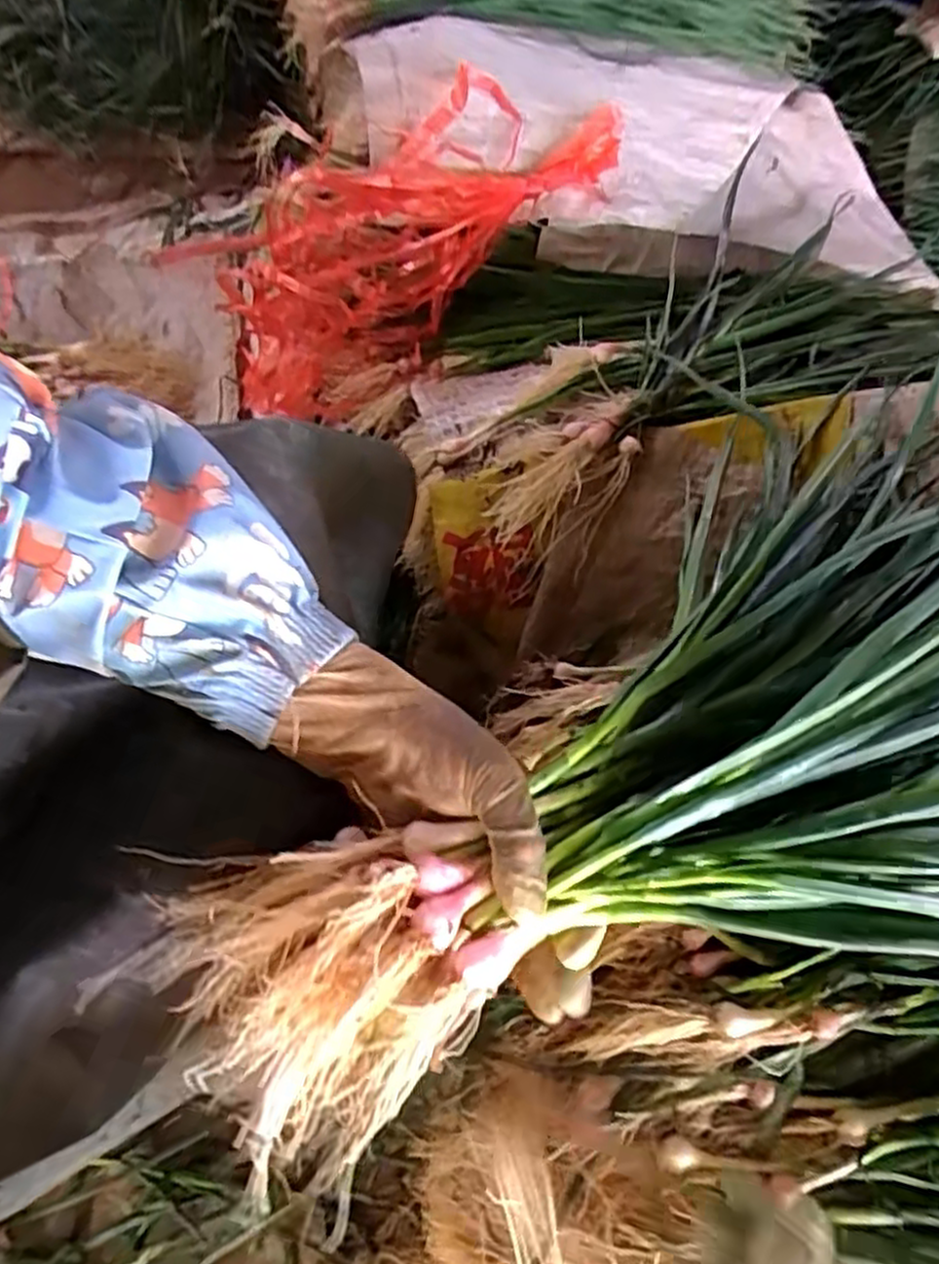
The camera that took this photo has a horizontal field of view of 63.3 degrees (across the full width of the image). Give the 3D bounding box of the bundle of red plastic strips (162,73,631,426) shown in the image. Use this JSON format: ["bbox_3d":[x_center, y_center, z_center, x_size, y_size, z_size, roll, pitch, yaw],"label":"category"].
[{"bbox_3d":[-0.088,-0.385,0.754,0.446,0.154,0.249,-20,60,27],"label":"bundle of red plastic strips"}]

